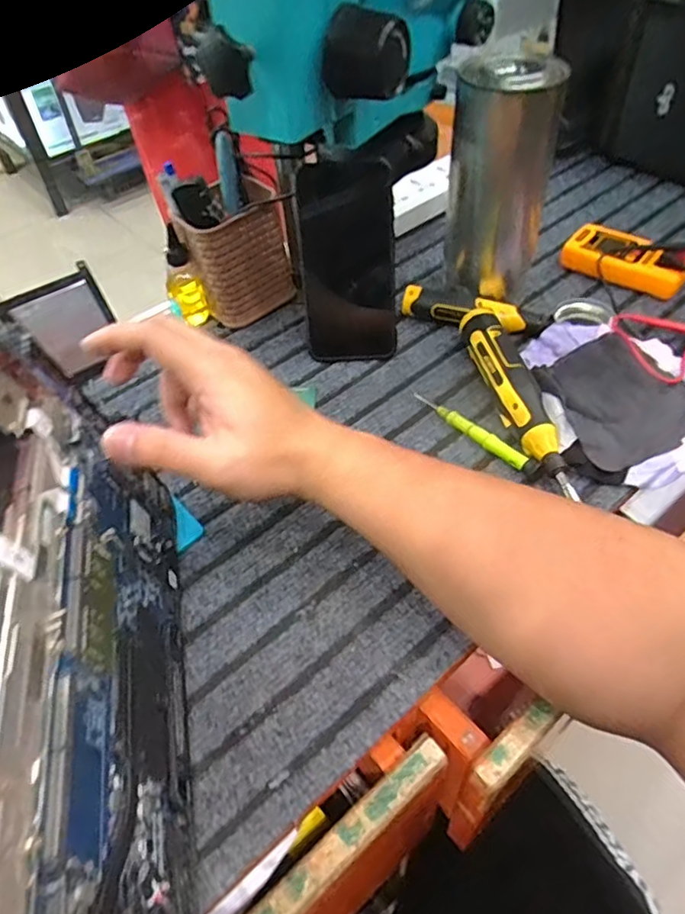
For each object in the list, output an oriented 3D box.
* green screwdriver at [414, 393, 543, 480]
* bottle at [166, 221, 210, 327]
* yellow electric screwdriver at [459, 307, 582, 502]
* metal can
[{"bbox_3d":[0.104,-0.021,0.478,0.011,0.016,0.126,-34,54,-22],"label":"green screwdriver"},{"bbox_3d":[-0.152,-0.171,0.572,0.035,0.089,0.031,-18,50,-10],"label":"bottle"},{"bbox_3d":[0.134,-0.053,0.484,0.034,0.036,0.188,-9,49,-2],"label":"yellow electric screwdriver"},{"bbox_3d":[0.138,-0.233,0.538,0.085,0.201,0.073,5,50,9],"label":"metal can"}]

